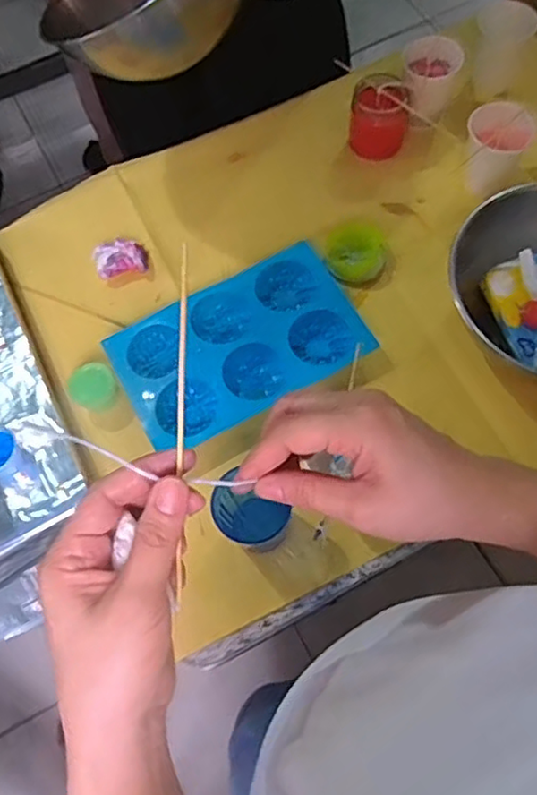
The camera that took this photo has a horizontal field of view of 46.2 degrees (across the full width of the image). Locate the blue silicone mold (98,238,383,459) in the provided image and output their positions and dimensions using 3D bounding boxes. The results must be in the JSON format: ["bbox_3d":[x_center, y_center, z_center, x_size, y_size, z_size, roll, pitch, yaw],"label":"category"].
[{"bbox_3d":[-0.032,-0.057,0.709,0.267,0.028,0.163,-28,69,-9],"label":"blue silicone mold"}]

